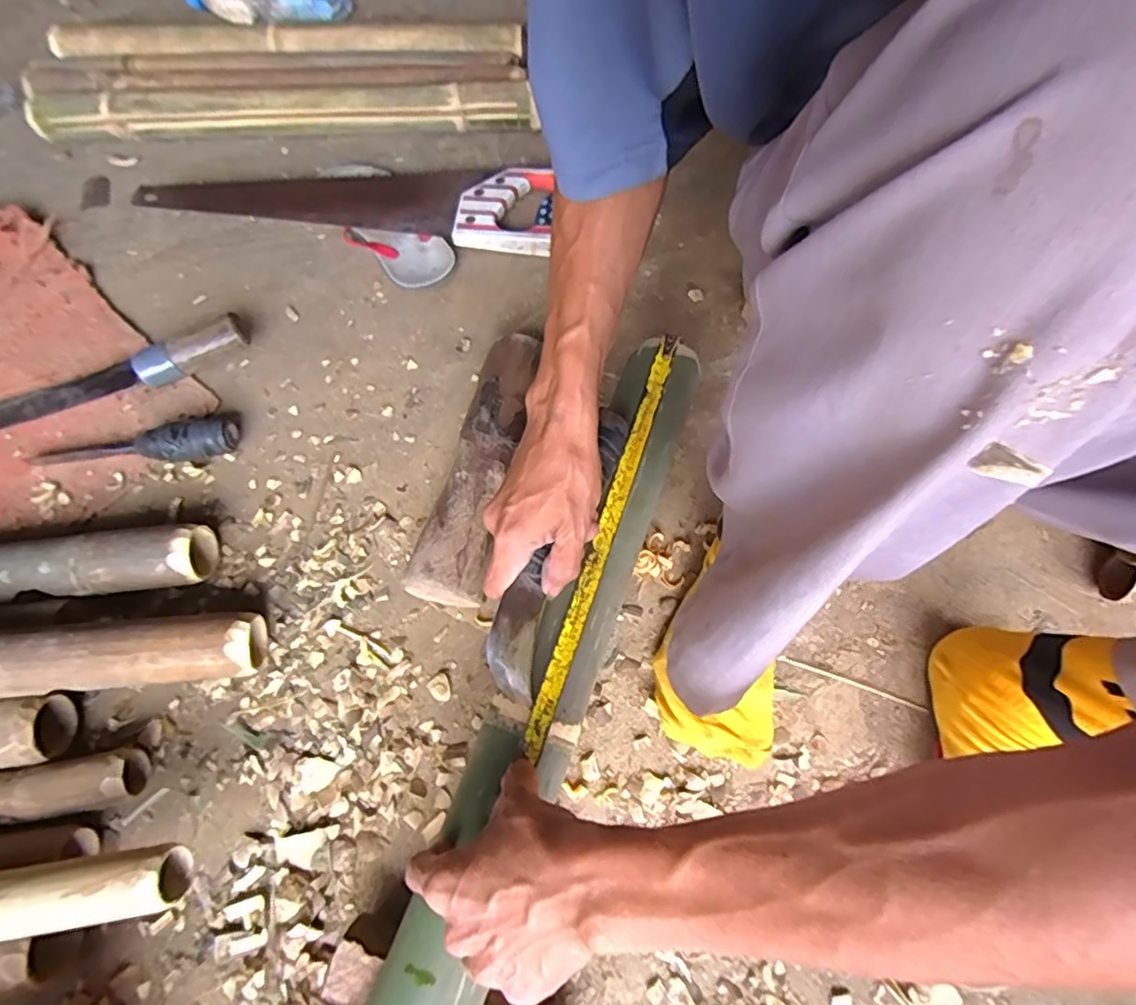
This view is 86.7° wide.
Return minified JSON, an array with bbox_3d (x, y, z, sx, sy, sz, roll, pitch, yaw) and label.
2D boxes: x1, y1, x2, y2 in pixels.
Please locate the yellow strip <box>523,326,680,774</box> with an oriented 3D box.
[{"bbox_3d":[0.029,0.016,0.438,0.015,0.004,0.324,17,72,10],"label":"yellow strip"}]

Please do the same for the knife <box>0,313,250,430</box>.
[{"bbox_3d":[-0.494,-0.132,0.624,0.330,0.050,0.048,-18,66,-6],"label":"knife"}]

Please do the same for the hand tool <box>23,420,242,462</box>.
[{"bbox_3d":[-0.430,-0.061,0.600,0.206,0.034,0.039,0,66,2],"label":"hand tool"}]

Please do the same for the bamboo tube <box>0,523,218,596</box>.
[{"bbox_3d":[-0.462,0.060,0.528,0.278,0.055,0.055,-8,66,-1],"label":"bamboo tube"}]

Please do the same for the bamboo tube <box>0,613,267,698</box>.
[{"bbox_3d":[-0.391,0.123,0.471,0.274,0.041,0.049,-2,65,-12],"label":"bamboo tube"}]

